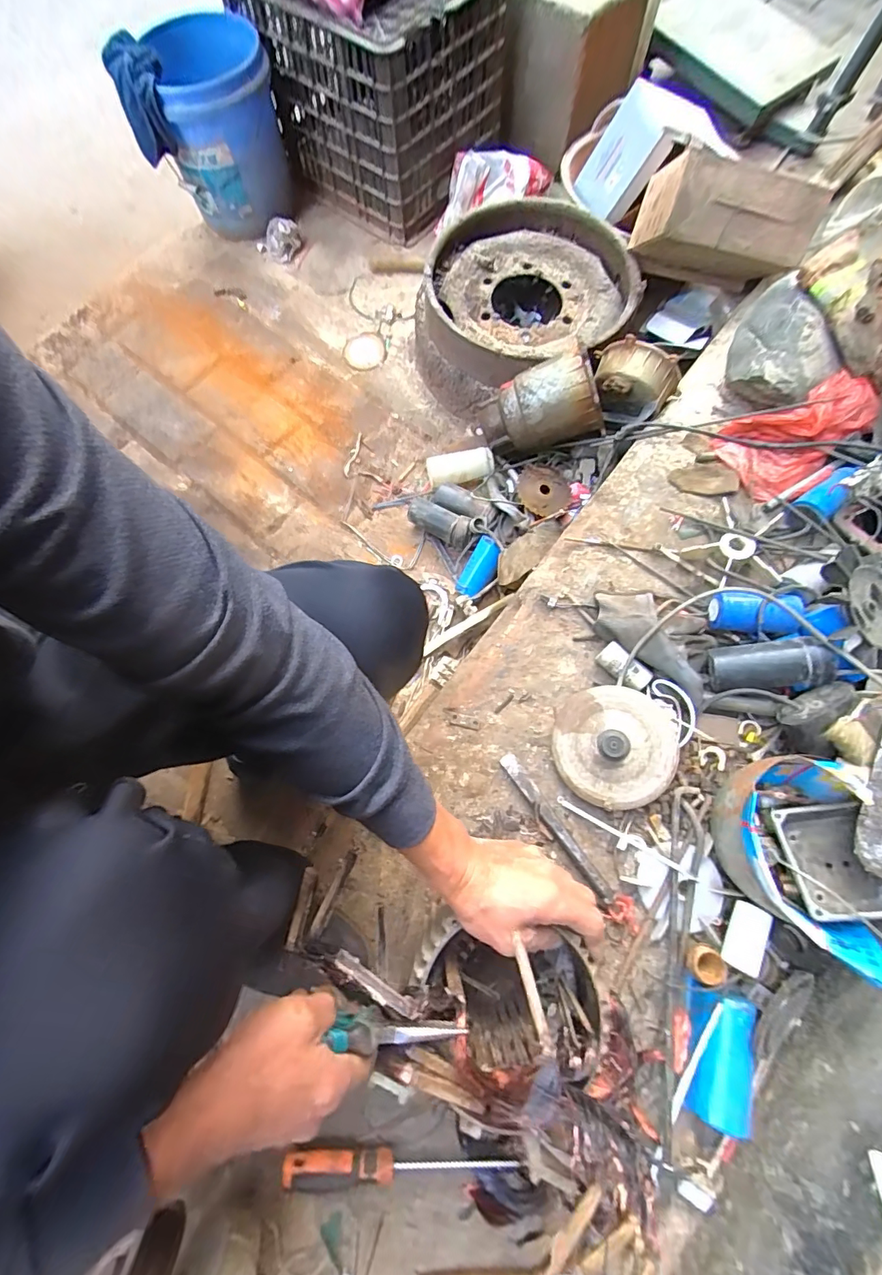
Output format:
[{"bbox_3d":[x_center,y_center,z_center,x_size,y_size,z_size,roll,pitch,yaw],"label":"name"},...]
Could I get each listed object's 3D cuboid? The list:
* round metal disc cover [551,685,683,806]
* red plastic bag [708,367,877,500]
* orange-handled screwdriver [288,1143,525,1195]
[{"bbox_3d":[0.212,0.132,0.577,0.147,0.044,0.147,-4,75,16],"label":"round metal disc cover"},{"bbox_3d":[0.512,-0.296,0.688,0.193,0.087,0.150,-39,77,-12],"label":"red plastic bag"},{"bbox_3d":[-0.040,0.516,0.467,0.224,0.032,0.025,-1,72,-2],"label":"orange-handled screwdriver"}]

